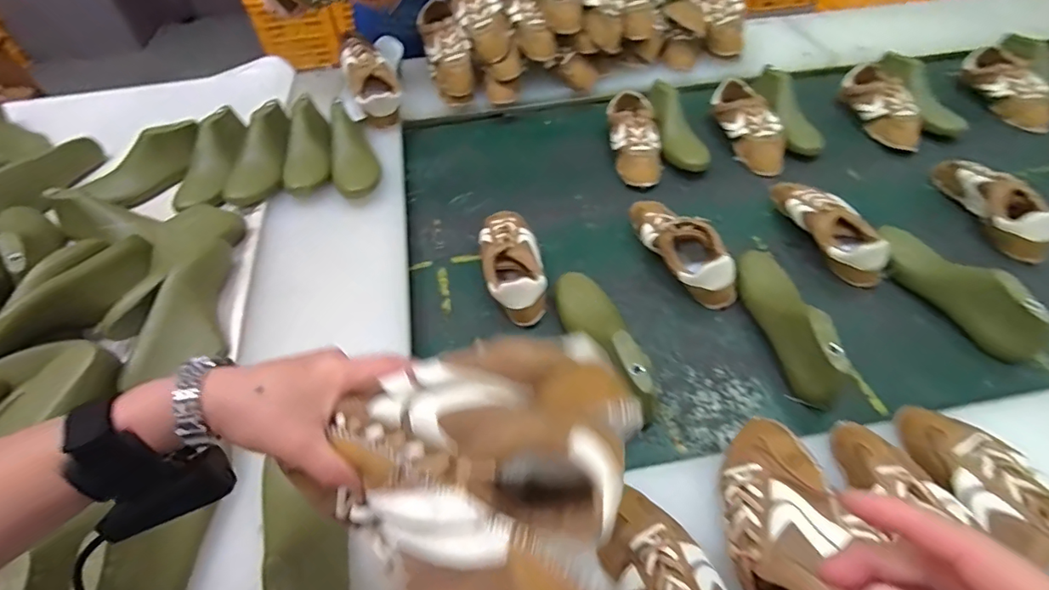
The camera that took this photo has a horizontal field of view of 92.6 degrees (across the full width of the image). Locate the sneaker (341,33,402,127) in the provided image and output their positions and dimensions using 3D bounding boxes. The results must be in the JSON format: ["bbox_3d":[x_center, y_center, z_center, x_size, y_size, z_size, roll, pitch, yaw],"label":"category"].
[{"bbox_3d":[-0.319,-0.453,1.047,0.099,0.078,0.202,-22,82,-13],"label":"sneaker"}]

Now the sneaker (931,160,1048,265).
[{"bbox_3d":[0.786,-0.163,0.852,0.070,0.079,0.250,-11,51,-5],"label":"sneaker"}]

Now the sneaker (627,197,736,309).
[{"bbox_3d":[0.250,-0.087,0.818,0.090,0.081,0.253,-20,52,-12],"label":"sneaker"}]

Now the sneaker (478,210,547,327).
[{"bbox_3d":[-0.019,-0.052,0.806,0.096,0.077,0.244,-8,51,-3],"label":"sneaker"}]

